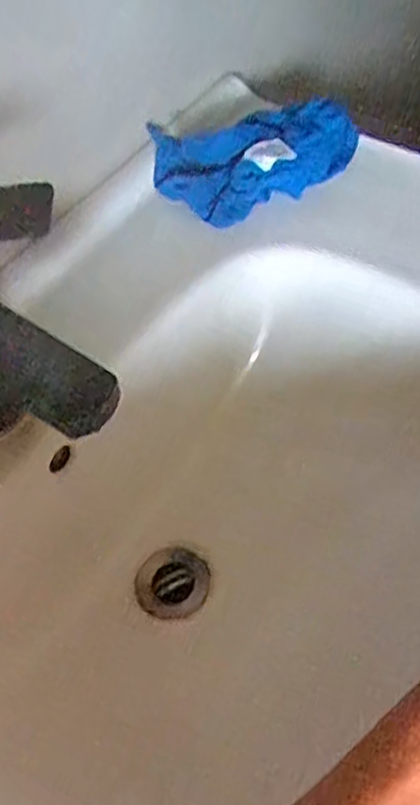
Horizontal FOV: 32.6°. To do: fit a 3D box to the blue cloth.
[{"bbox_3d":[0.045,-0.211,0.637,0.184,0.065,0.110,-12,54,-3],"label":"blue cloth"}]

